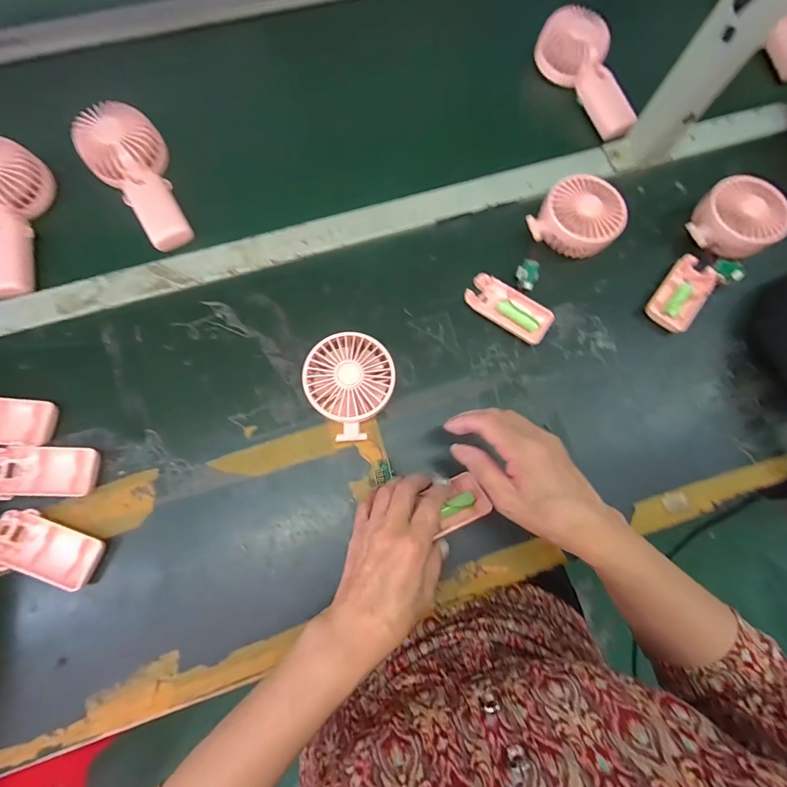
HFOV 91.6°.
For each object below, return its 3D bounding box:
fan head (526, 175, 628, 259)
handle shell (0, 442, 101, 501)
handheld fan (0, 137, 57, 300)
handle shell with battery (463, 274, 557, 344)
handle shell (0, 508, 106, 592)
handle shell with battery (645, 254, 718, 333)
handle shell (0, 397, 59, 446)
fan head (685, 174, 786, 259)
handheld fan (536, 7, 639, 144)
[{"bbox_3d":[0.209,-0.202,0.442,0.095,0.040,0.082,16,75,3],"label":"fan head"},{"bbox_3d":[-0.334,0.074,0.365,0.096,0.016,0.049,-2,75,-2],"label":"handle shell"},{"bbox_3d":[-0.425,-0.196,0.418,0.081,0.046,0.168,-19,76,-6],"label":"handheld fan"},{"bbox_3d":[0.127,-0.095,0.426,0.096,0.016,0.044,34,77,7],"label":"handle shell with battery"},{"bbox_3d":[-0.316,0.141,0.349,0.094,0.018,0.047,20,75,4],"label":"handle shell"},{"bbox_3d":[0.333,-0.115,0.442,0.049,0.011,0.097,39,78,8],"label":"handle shell with battery"},{"bbox_3d":[-0.384,0.027,0.374,0.096,0.017,0.050,8,75,0],"label":"handle shell"},{"bbox_3d":[0.395,-0.199,0.442,0.091,0.047,0.088,22,76,4],"label":"fan head"},{"bbox_3d":[0.254,-0.413,0.498,0.077,0.025,0.176,-26,87,23],"label":"handheld fan"}]

